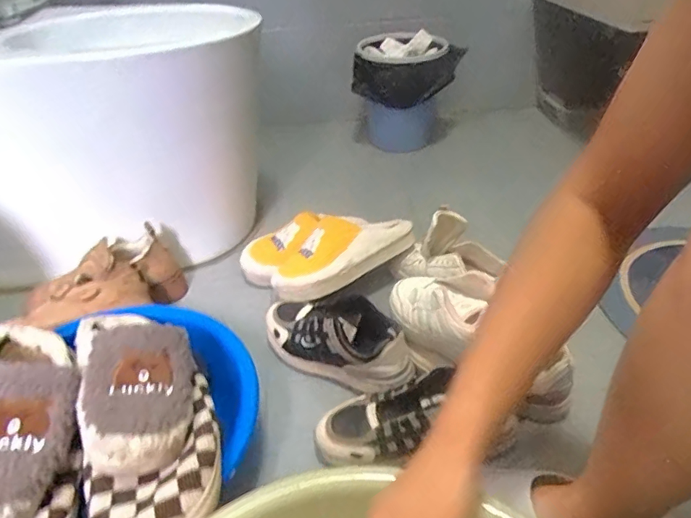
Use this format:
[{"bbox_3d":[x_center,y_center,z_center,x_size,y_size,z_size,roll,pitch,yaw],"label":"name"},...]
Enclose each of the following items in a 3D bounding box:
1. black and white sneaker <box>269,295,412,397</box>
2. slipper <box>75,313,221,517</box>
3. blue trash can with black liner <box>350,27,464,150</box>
[{"bbox_3d":[-0.013,0.114,0.710,0.224,0.093,0.098,15,40,23],"label":"black and white sneaker"},{"bbox_3d":[-0.211,0.138,0.513,0.121,0.067,0.314,-16,38,-16],"label":"slipper"},{"bbox_3d":[0.148,-0.405,1.212,0.251,0.239,0.210,-1,36,3],"label":"blue trash can with black liner"}]

